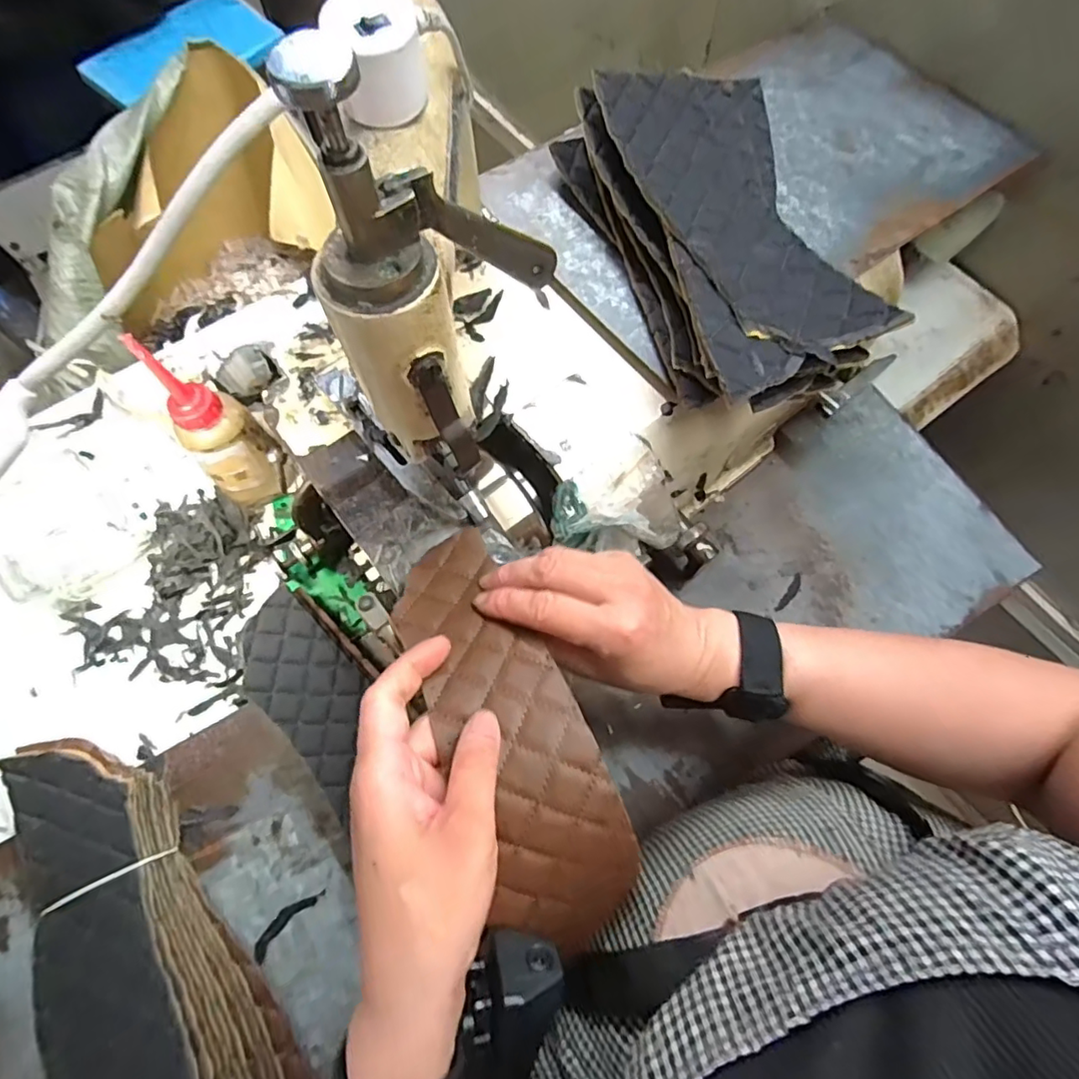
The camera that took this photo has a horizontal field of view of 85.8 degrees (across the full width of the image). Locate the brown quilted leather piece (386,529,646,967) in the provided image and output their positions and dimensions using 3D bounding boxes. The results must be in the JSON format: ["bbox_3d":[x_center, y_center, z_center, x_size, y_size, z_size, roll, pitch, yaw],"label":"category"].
[{"bbox_3d":[-0.018,0.093,0.305,0.067,0.061,0.214,-24,68,-8],"label":"brown quilted leather piece"}]

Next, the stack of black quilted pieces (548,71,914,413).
[{"bbox_3d":[0.119,-0.205,0.384,0.132,0.069,0.263,-16,70,-5],"label":"stack of black quilted pieces"}]

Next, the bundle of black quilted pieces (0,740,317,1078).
[{"bbox_3d":[-0.261,0.264,0.365,0.106,0.062,0.283,-35,73,-12],"label":"bundle of black quilted pieces"}]

